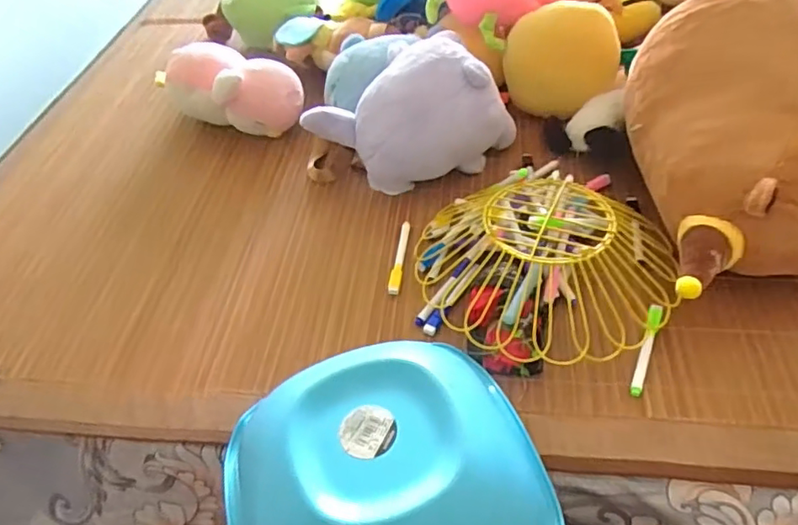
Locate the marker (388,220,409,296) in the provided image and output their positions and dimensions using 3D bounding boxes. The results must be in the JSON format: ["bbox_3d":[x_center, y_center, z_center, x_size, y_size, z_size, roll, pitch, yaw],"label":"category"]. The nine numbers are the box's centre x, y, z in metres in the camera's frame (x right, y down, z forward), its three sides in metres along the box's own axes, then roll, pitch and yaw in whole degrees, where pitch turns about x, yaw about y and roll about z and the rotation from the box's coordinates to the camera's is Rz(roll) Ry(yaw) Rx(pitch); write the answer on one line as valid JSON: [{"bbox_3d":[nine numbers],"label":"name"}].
[{"bbox_3d":[0.001,-0.007,0.673,0.014,0.008,0.115,3,48,9],"label":"marker"}]

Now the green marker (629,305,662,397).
[{"bbox_3d":[0.249,0.086,0.566,0.013,0.011,0.111,16,52,20],"label":"green marker"}]

